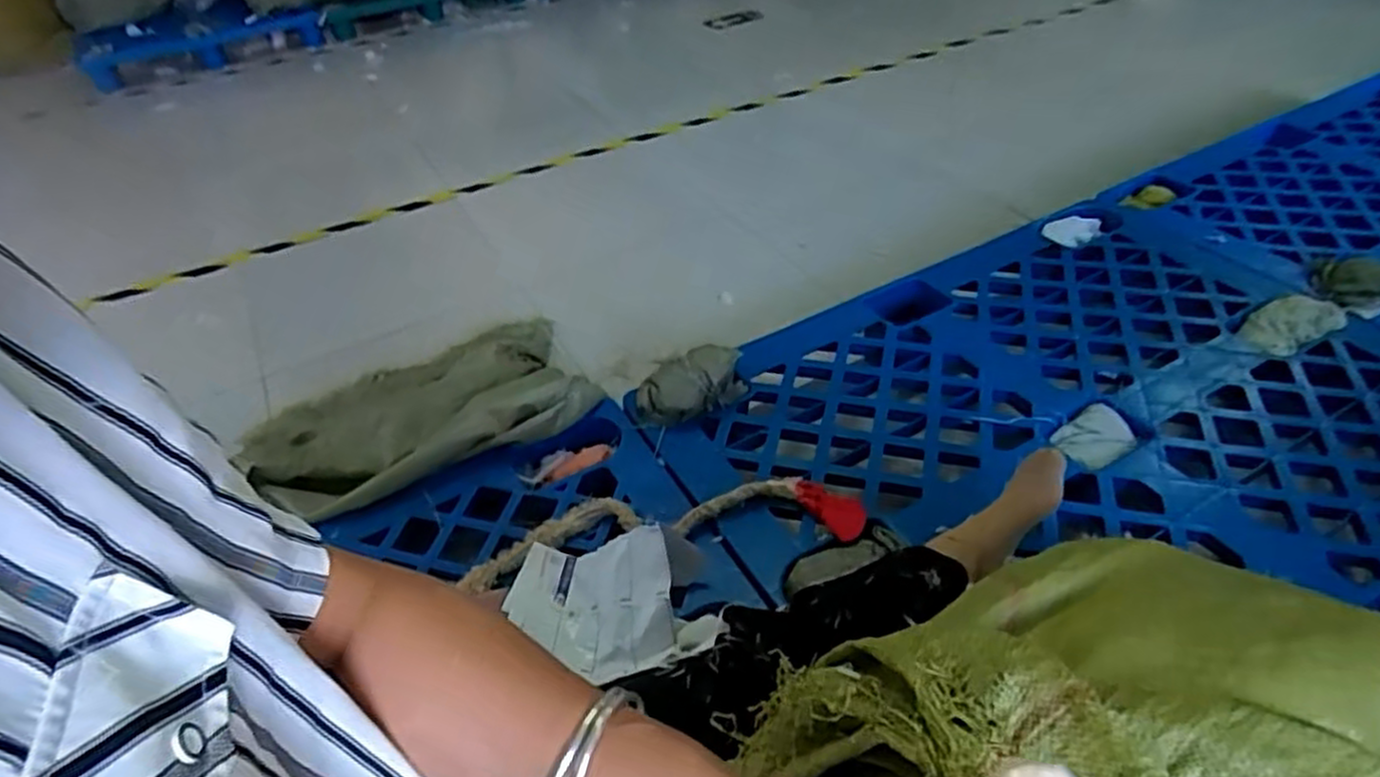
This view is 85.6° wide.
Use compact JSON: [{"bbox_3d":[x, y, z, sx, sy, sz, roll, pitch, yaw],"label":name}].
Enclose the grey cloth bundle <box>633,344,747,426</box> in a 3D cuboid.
[{"bbox_3d":[0.001,0.003,1.224,0.182,0.092,0.100,-6,42,-2],"label":"grey cloth bundle"}]

